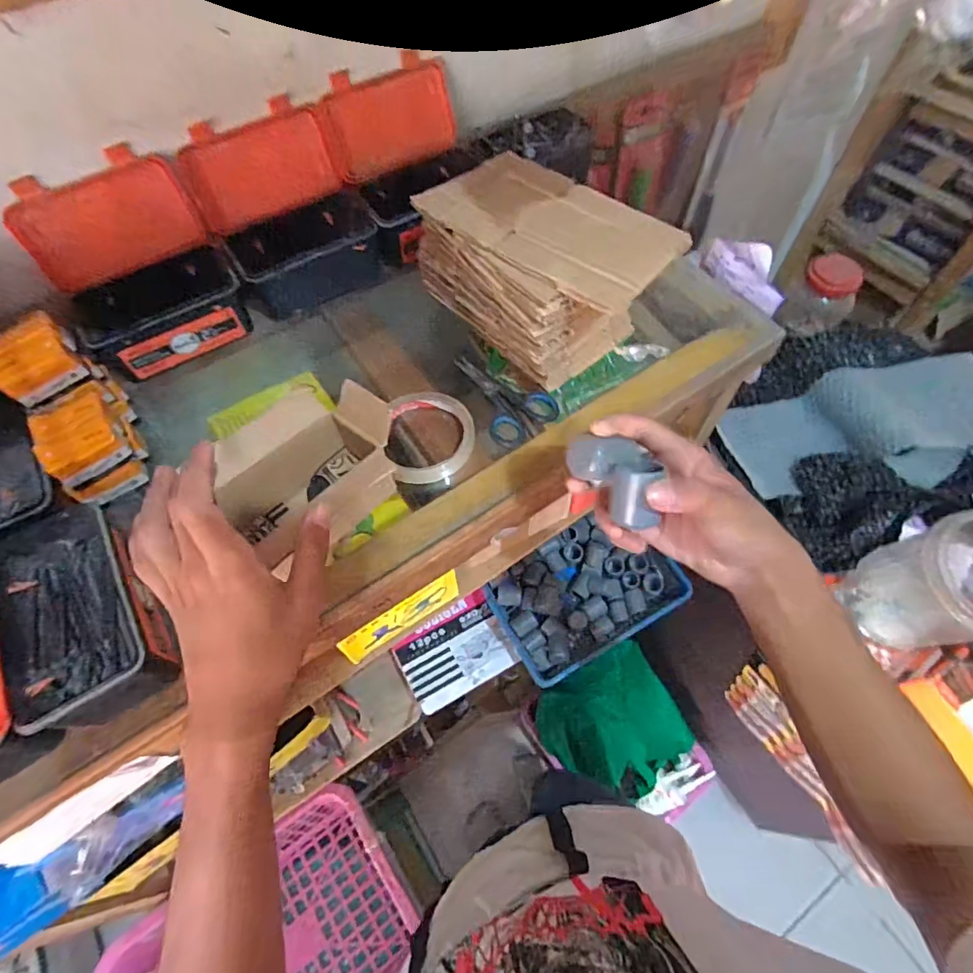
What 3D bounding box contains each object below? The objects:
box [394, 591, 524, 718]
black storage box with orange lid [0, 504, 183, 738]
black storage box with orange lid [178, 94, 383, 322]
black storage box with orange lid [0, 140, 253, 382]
[{"bbox_3d":[-0.051,0.263,0.836,0.168,0.023,0.130,-27,61,-10],"label":"box"},{"bbox_3d":[-0.291,0.067,0.331,0.088,0.137,0.157,-38,66,-18],"label":"black storage box with orange lid"},{"bbox_3d":[-0.196,-0.271,0.531,0.148,0.126,0.129,-28,64,-13],"label":"black storage box with orange lid"},{"bbox_3d":[-0.322,-0.202,0.490,0.147,0.124,0.122,-36,66,-17],"label":"black storage box with orange lid"}]

